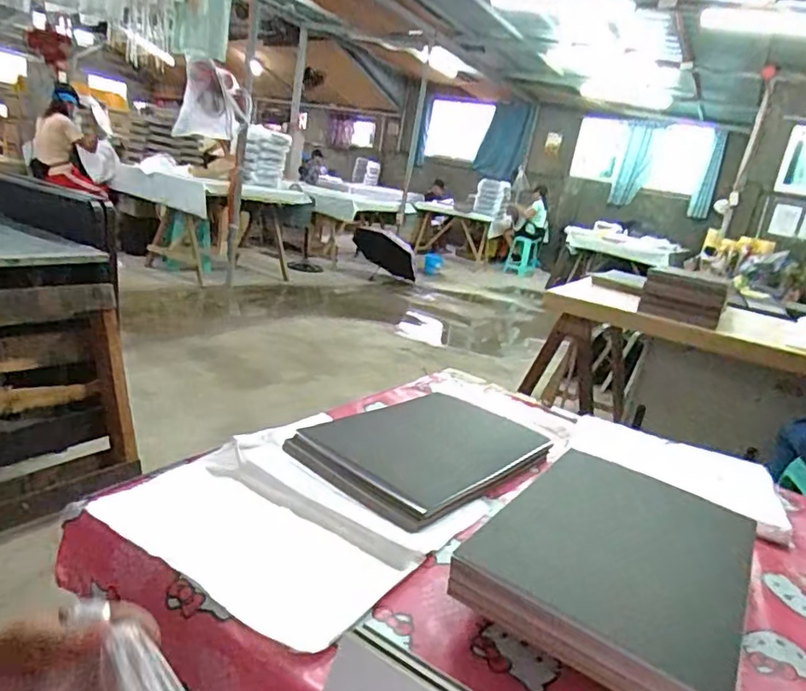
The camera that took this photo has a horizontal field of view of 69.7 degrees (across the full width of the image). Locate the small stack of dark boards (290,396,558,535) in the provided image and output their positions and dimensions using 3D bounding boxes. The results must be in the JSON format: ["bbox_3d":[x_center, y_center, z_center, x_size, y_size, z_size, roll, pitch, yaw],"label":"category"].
[{"bbox_3d":[0.039,0.154,0.922,0.258,0.023,0.385,23,21,37],"label":"small stack of dark boards"}]

